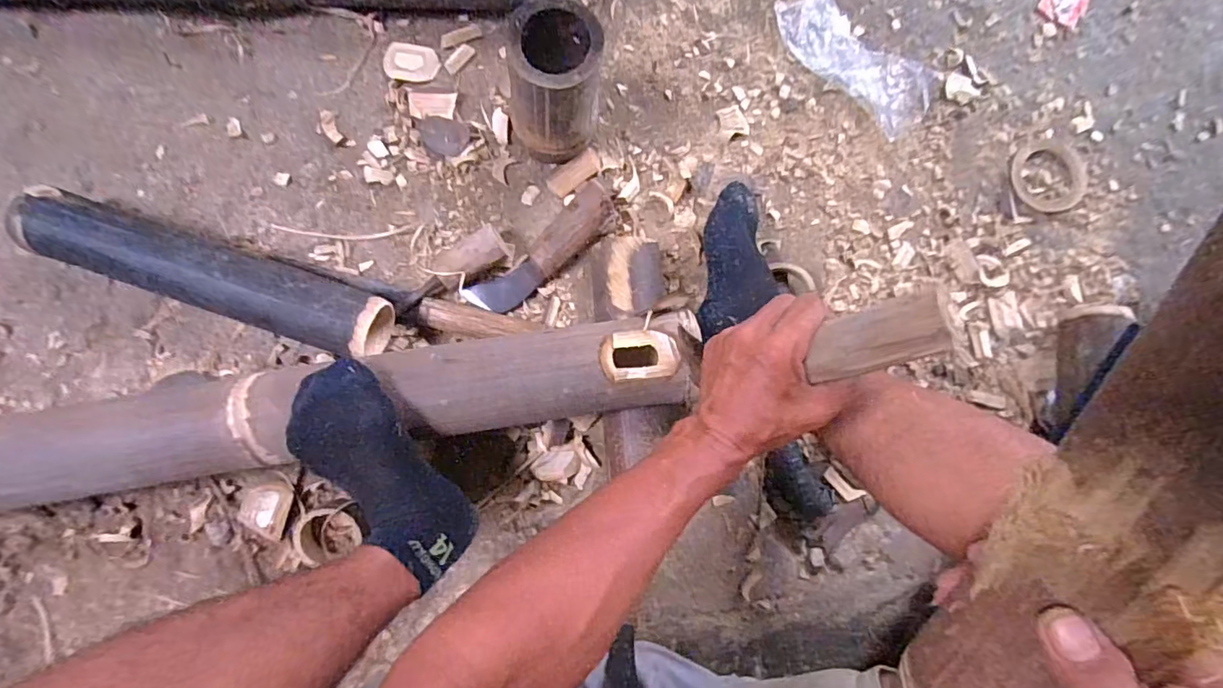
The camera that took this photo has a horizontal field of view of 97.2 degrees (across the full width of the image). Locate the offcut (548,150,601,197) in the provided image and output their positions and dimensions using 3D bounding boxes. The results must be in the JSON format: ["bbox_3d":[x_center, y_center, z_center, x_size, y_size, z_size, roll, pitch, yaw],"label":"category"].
[{"bbox_3d":[-0.042,-0.201,0.635,0.068,0.007,0.027,-39,89,-6],"label":"offcut"}]

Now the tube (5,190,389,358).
[{"bbox_3d":[-0.414,-0.071,0.562,0.362,0.076,0.066,19,84,-2],"label":"tube"}]

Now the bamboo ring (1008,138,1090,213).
[{"bbox_3d":[0.549,-0.211,0.672,0.096,0.011,0.093,0,85,-4],"label":"bamboo ring"}]

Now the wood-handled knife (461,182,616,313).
[{"bbox_3d":[-0.075,-0.103,0.606,0.191,0.040,0.049,-40,89,-6],"label":"wood-handled knife"}]

